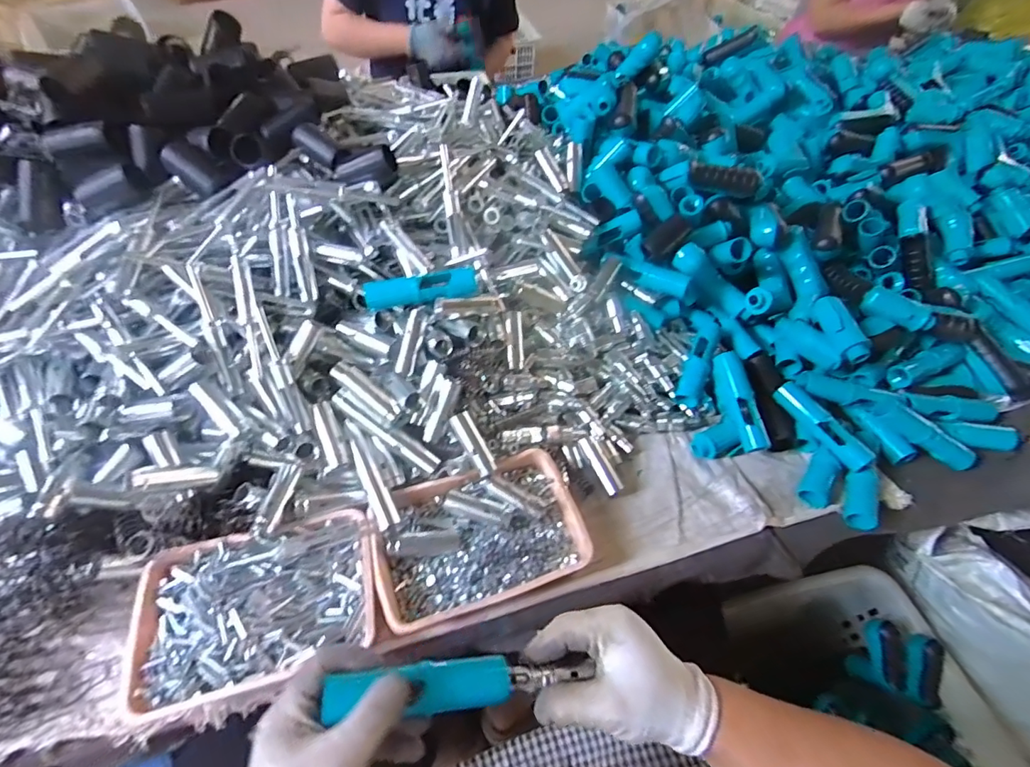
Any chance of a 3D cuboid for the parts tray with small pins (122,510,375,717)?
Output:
[{"bbox_3d":[-0.230,0.201,0.453,0.197,0.034,0.130,-11,54,-12],"label":"parts tray with small pins"}]

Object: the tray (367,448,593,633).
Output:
[{"bbox_3d":[-0.038,0.156,0.507,0.200,0.041,0.133,-15,54,-14],"label":"tray"}]

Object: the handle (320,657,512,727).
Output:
[{"bbox_3d":[-0.061,0.202,0.332,0.119,0.014,0.029,5,51,-14],"label":"handle"}]

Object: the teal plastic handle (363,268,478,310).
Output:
[{"bbox_3d":[-0.100,-0.103,0.540,0.121,0.027,0.024,-11,53,-11],"label":"teal plastic handle"}]

